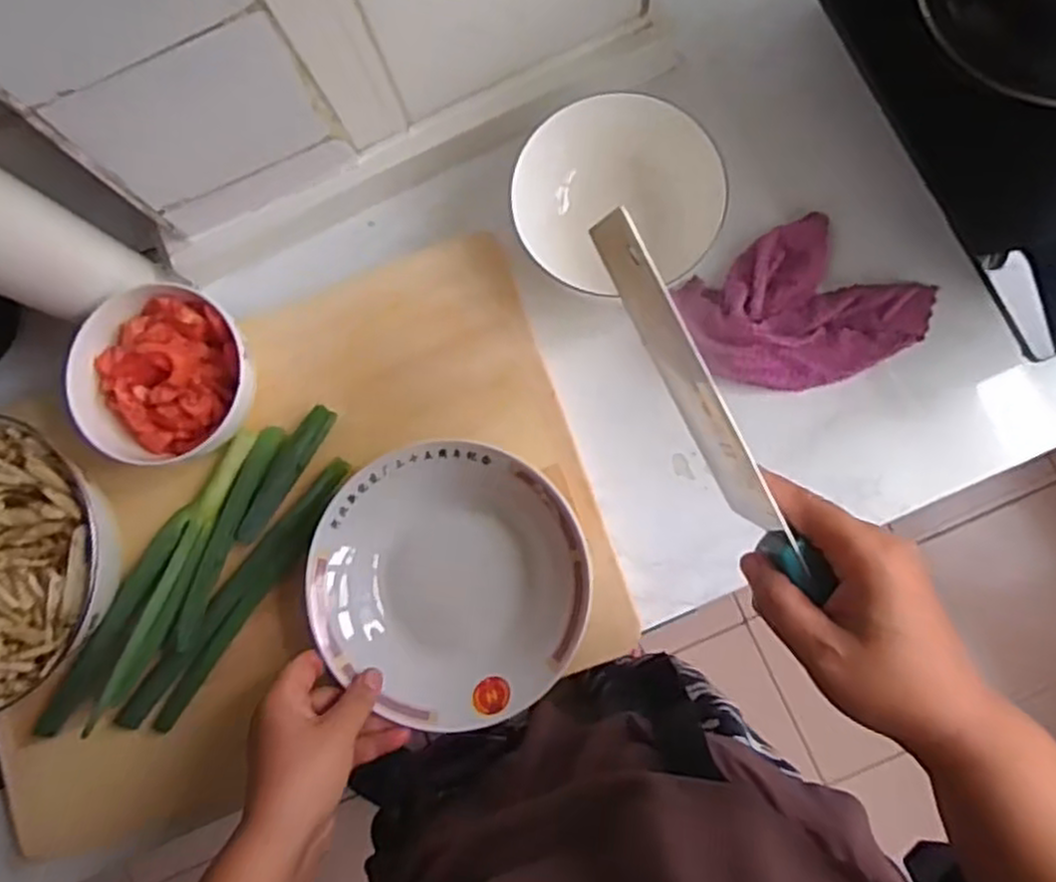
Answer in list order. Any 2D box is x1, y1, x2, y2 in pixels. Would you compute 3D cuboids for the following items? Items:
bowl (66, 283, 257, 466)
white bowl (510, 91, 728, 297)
[{"bbox_3d":[-0.262,-0.046,0.555,0.126,0.058,0.126,6,82,6],"label":"bowl"},{"bbox_3d":[0.073,-0.180,0.575,0.148,0.075,0.134,17,83,7],"label":"white bowl"}]

